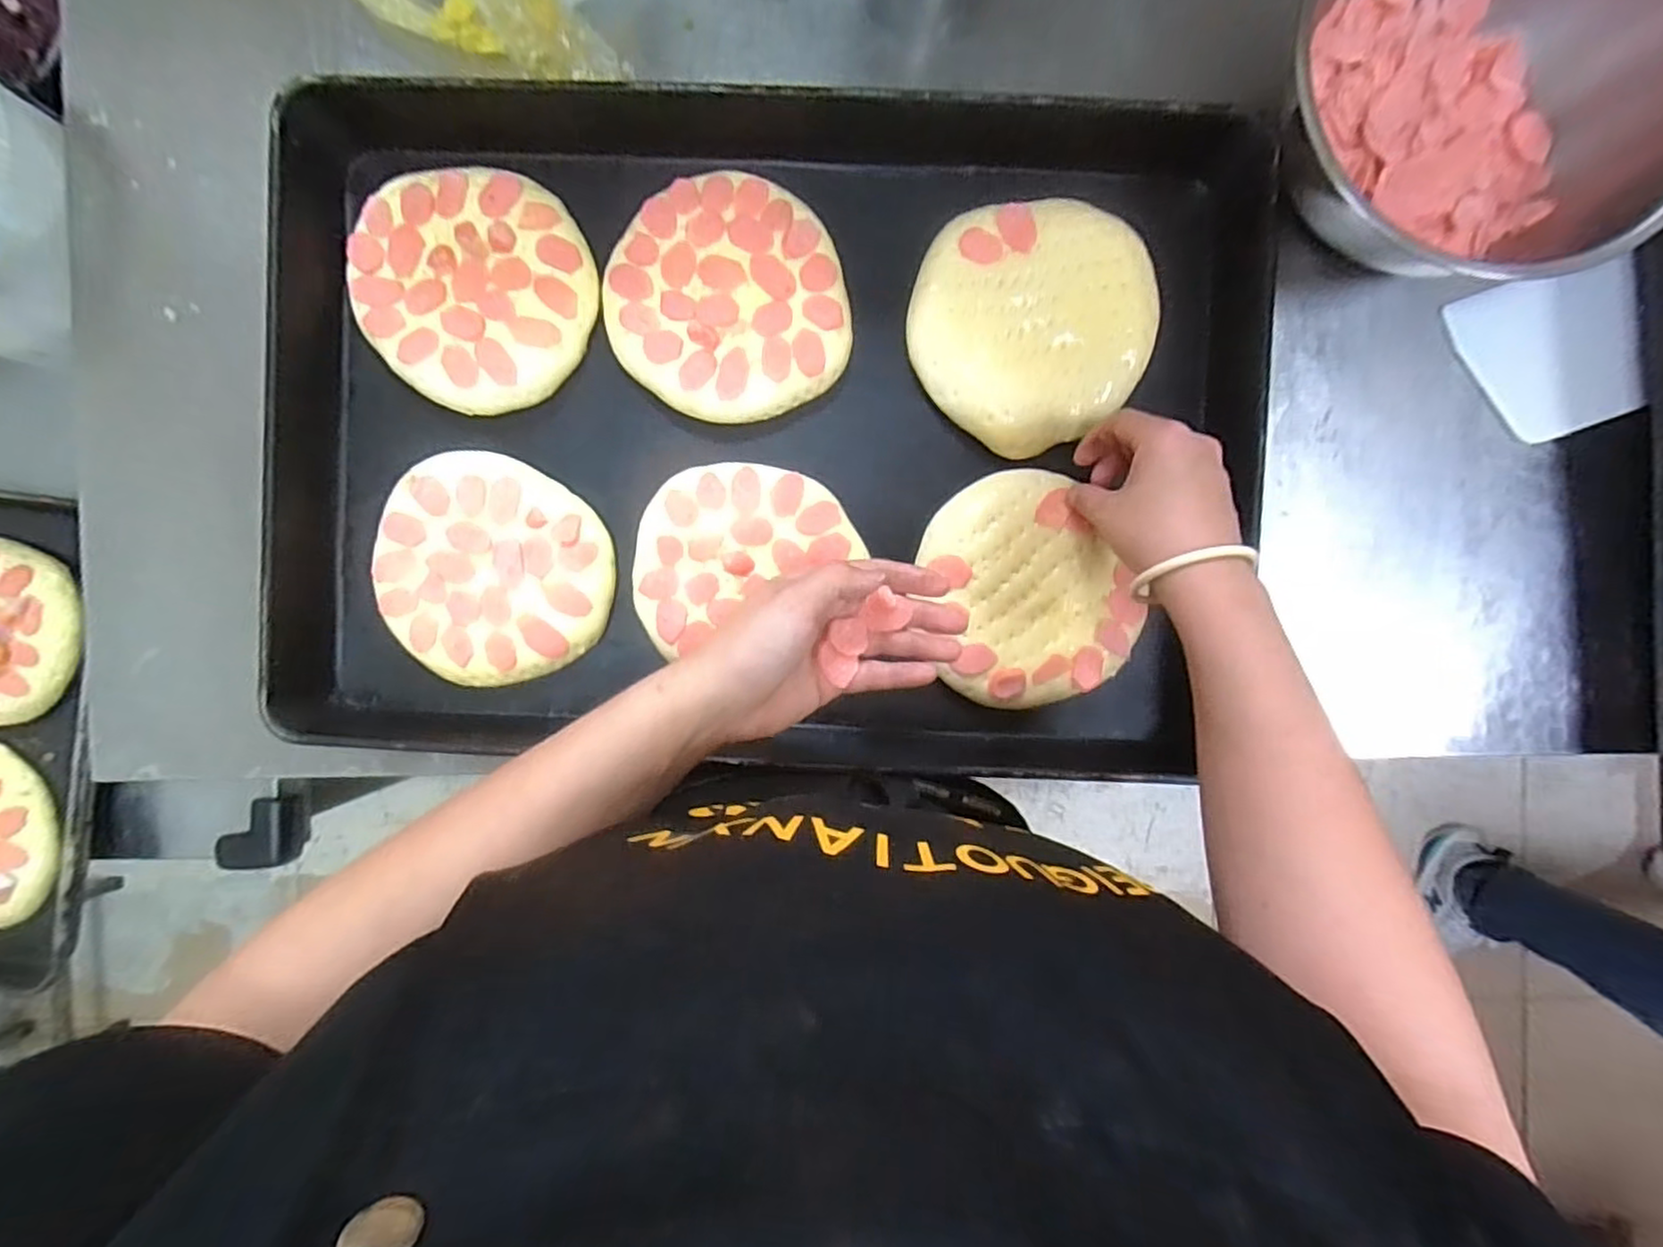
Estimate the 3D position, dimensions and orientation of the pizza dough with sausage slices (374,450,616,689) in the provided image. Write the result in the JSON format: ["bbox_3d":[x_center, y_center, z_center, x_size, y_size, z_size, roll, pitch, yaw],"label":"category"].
[{"bbox_3d":[-0.219,-0.033,0.452,0.150,0.018,0.136,33,90,0],"label":"pizza dough with sausage slices"}]

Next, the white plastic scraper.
[{"bbox_3d":[0.469,-0.175,0.453,0.108,0.008,0.101,-19,90,5],"label":"white plastic scraper"}]

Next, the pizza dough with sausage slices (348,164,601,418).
[{"bbox_3d":[-0.228,-0.217,0.449,0.153,0.023,0.142,0,90,1],"label":"pizza dough with sausage slices"}]

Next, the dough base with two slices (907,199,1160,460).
[{"bbox_3d":[0.126,-0.193,0.443,0.144,0.021,0.147,0,90,1],"label":"dough base with two slices"}]

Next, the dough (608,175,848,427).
[{"bbox_3d":[-0.068,-0.207,0.447,0.147,0.021,0.148,0,90,1],"label":"dough"}]

